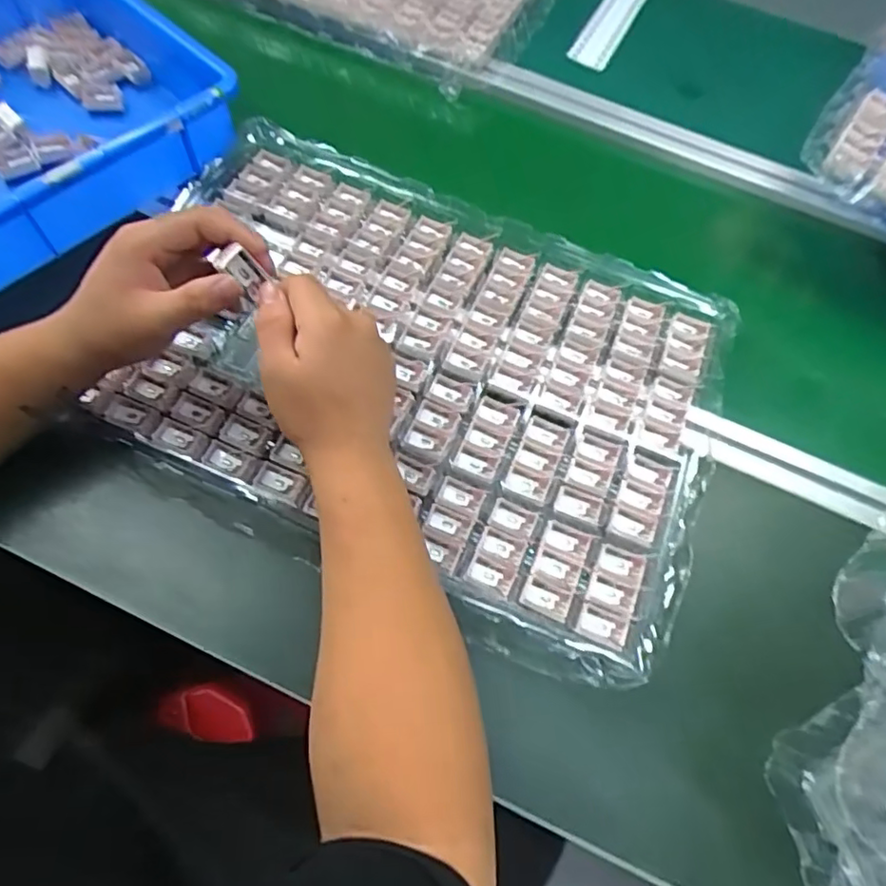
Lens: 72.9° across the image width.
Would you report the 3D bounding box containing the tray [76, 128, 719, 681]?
[{"bbox_3d":[-0.015,-0.065,0.486,0.470,0.020,0.346,23,65,4],"label":"tray"}]

